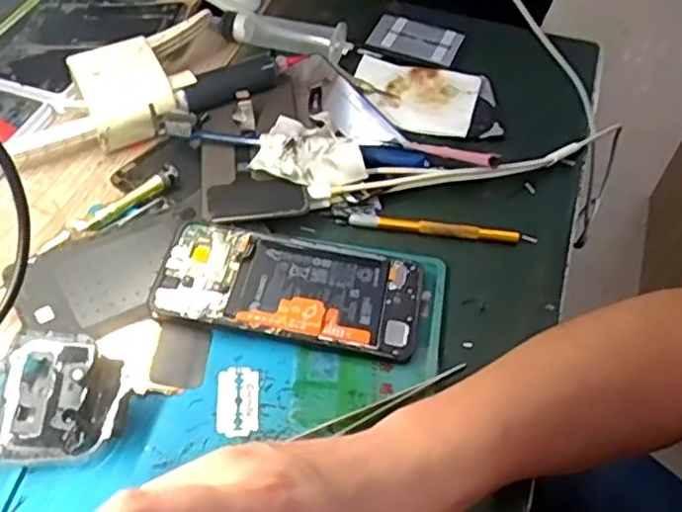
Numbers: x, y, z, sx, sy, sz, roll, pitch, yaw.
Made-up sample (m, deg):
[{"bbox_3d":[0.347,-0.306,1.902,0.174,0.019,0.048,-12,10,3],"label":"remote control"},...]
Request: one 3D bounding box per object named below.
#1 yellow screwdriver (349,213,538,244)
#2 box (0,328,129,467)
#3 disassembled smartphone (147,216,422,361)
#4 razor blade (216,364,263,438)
[{"bbox_3d":[0.071,-0.020,0.471,0.127,0.009,0.009,8,52,2],"label":"yellow screwdriver"},{"bbox_3d":[-0.152,0.079,0.371,0.071,0.020,0.069,10,68,1],"label":"box"},{"bbox_3d":[-0.032,0.016,0.425,0.161,0.012,0.075,11,54,4],"label":"disassembled smartphone"},{"bbox_3d":[-0.058,0.082,0.388,0.025,0.004,0.043,-4,50,-1],"label":"razor blade"}]

